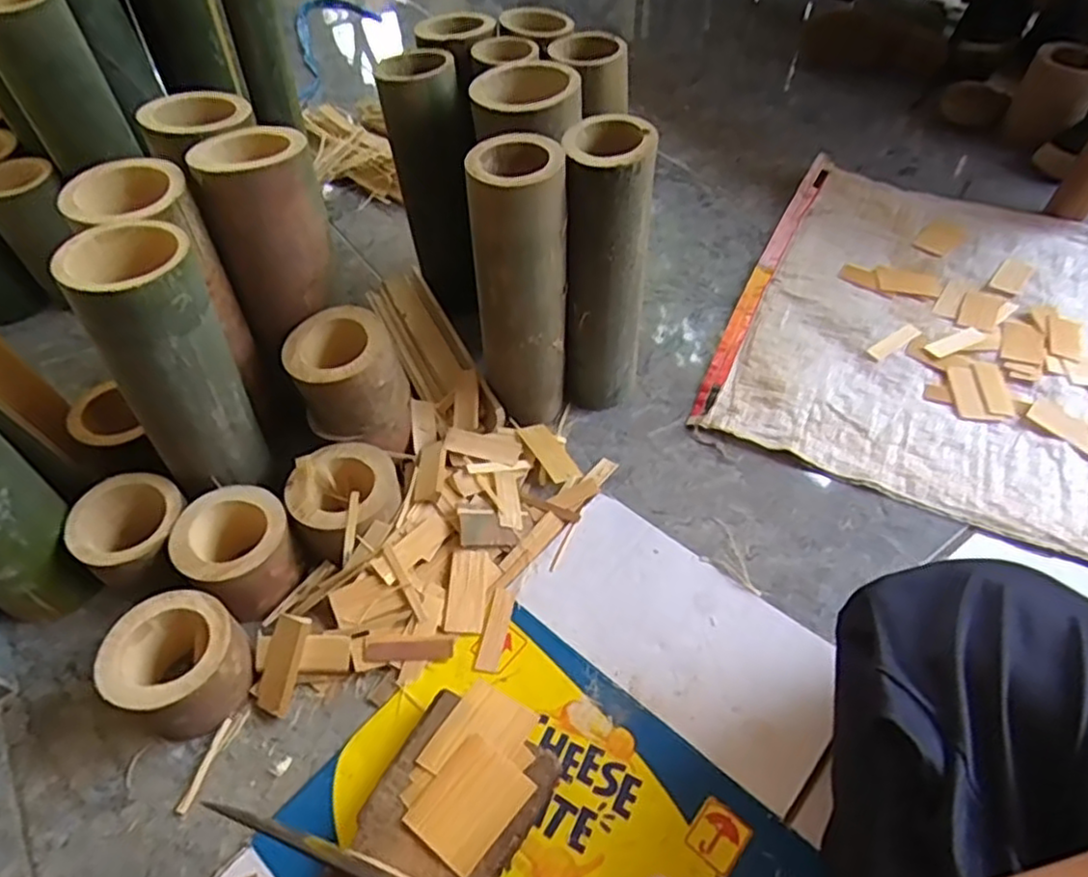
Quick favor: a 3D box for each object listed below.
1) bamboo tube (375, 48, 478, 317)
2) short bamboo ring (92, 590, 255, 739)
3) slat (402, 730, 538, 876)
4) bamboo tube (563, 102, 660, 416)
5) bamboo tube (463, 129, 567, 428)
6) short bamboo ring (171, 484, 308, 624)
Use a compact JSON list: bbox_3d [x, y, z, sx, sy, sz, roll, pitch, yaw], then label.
[{"bbox_3d":[-0.118,-0.276,0.742,0.081,0.245,0.092,-12,52,-8],"label":"bamboo tube"},{"bbox_3d":[-0.276,0.175,0.523,0.089,0.074,0.090,-1,50,1],"label":"short bamboo ring"},{"bbox_3d":[-0.051,0.246,0.460,0.057,0.007,0.071,32,58,24],"label":"slat"},{"bbox_3d":[0.061,-0.156,0.662,0.077,0.281,0.094,2,50,4],"label":"bamboo tube"},{"bbox_3d":[-0.018,-0.126,0.635,0.079,0.280,0.076,-1,50,1],"label":"bamboo tube"},{"bbox_3d":[-0.256,0.096,0.577,0.090,0.063,0.085,-1,50,1],"label":"short bamboo ring"}]

